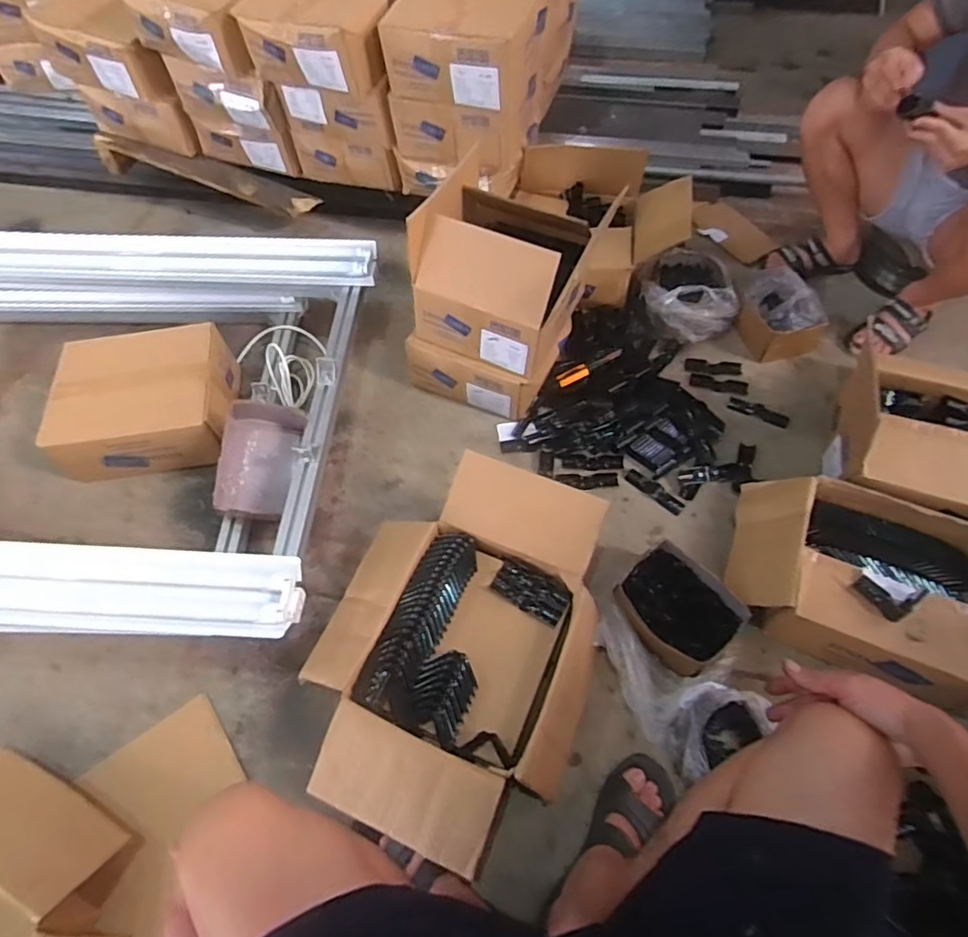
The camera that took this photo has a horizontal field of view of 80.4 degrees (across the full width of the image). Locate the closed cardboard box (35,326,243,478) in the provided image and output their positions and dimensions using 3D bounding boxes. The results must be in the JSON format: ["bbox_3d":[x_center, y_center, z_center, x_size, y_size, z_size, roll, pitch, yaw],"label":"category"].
[{"bbox_3d":[-0.691,-0.139,1.191,0.325,0.155,0.296,-6,58,-3],"label":"closed cardboard box"}]

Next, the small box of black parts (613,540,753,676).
[{"bbox_3d":[0.328,0.245,0.992,0.159,0.076,0.194,-37,65,-20],"label":"small box of black parts"}]

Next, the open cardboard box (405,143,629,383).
[{"bbox_3d":[0.049,-0.421,1.148,0.306,0.221,0.361,21,61,14],"label":"open cardboard box"}]

